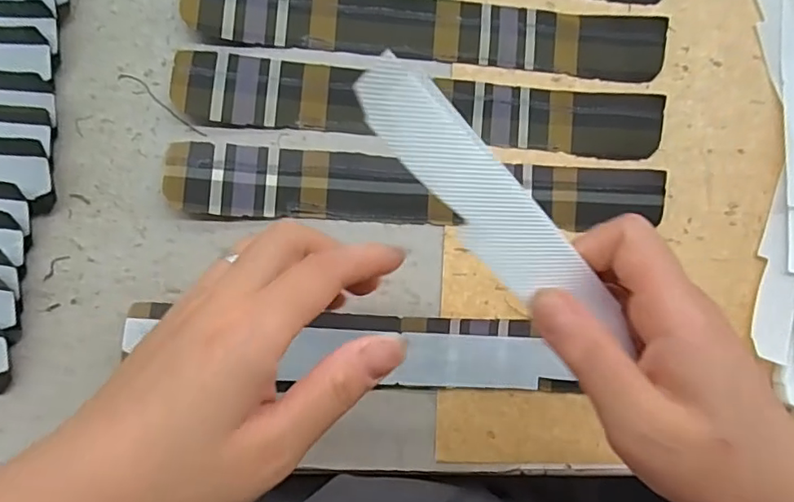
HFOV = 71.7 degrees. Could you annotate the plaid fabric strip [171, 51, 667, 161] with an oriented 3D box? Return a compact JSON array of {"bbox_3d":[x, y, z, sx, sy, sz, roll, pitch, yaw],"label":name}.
[{"bbox_3d":[0.018,-0.076,0.293,0.260,0.006,0.036,3,87,-8],"label":"plaid fabric strip"}]

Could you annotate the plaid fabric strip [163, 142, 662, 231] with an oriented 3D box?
[{"bbox_3d":[0.017,-0.032,0.290,0.261,0.007,0.037,2,87,-8],"label":"plaid fabric strip"}]

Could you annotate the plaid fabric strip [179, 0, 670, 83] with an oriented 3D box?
[{"bbox_3d":[0.022,-0.121,0.298,0.259,0.007,0.036,2,87,-8],"label":"plaid fabric strip"}]

